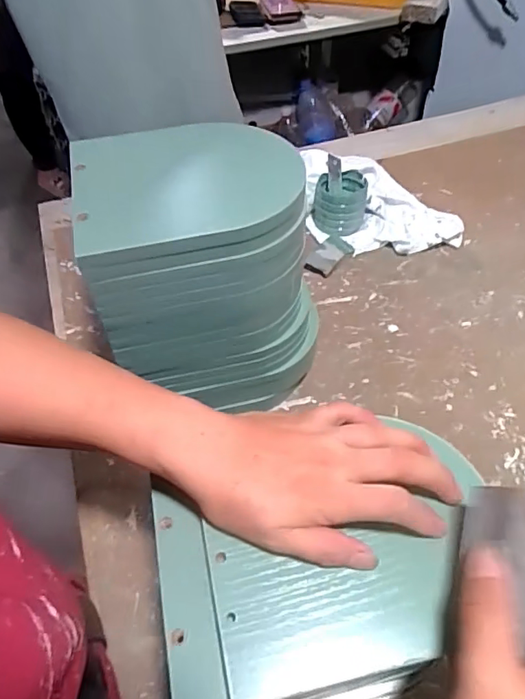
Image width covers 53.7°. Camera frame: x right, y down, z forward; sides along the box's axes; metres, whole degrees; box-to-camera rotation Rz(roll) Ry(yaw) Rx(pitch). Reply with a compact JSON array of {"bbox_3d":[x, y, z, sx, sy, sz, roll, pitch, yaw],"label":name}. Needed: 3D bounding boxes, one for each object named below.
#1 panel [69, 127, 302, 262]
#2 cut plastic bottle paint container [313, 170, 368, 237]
[{"bbox_3d":[-0.055,-0.127,0.386,0.165,0.012,0.140,-12,52,-6],"label":"panel"},{"bbox_3d":[0.102,-0.192,0.683,0.067,0.063,0.061,9,52,8],"label":"cut plastic bottle paint container"}]

